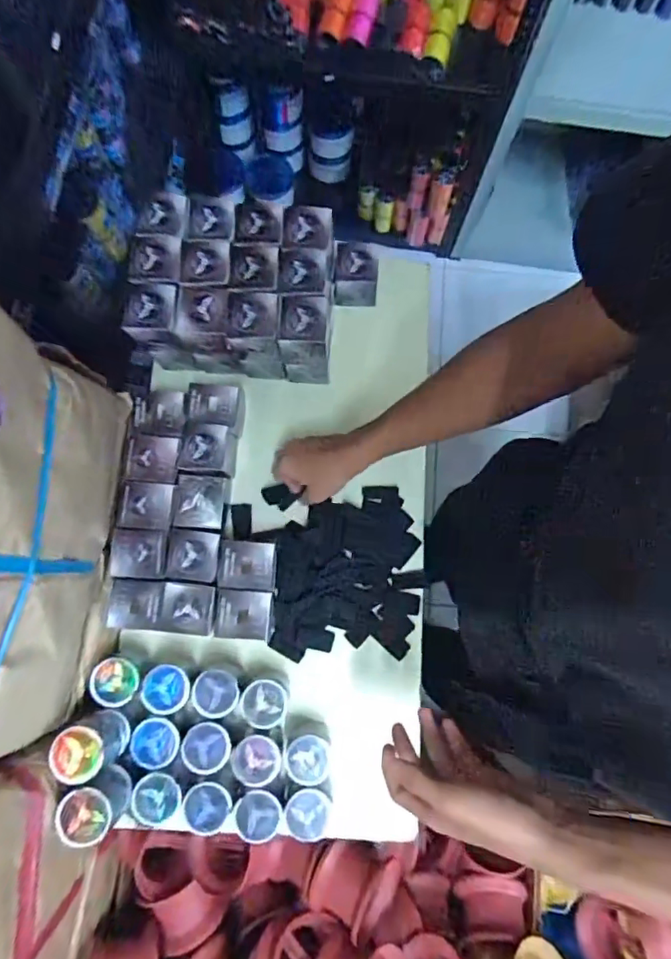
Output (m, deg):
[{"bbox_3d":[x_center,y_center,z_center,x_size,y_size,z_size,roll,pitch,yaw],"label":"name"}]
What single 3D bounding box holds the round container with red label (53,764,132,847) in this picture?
[{"bbox_3d":[-0.258,0.350,0.575,0.053,0.068,0.054,0,79,-1],"label":"round container with red label"}]

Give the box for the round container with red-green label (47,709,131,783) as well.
[{"bbox_3d":[-0.271,0.293,0.591,0.061,0.069,0.056,-29,81,-6],"label":"round container with red-green label"}]

